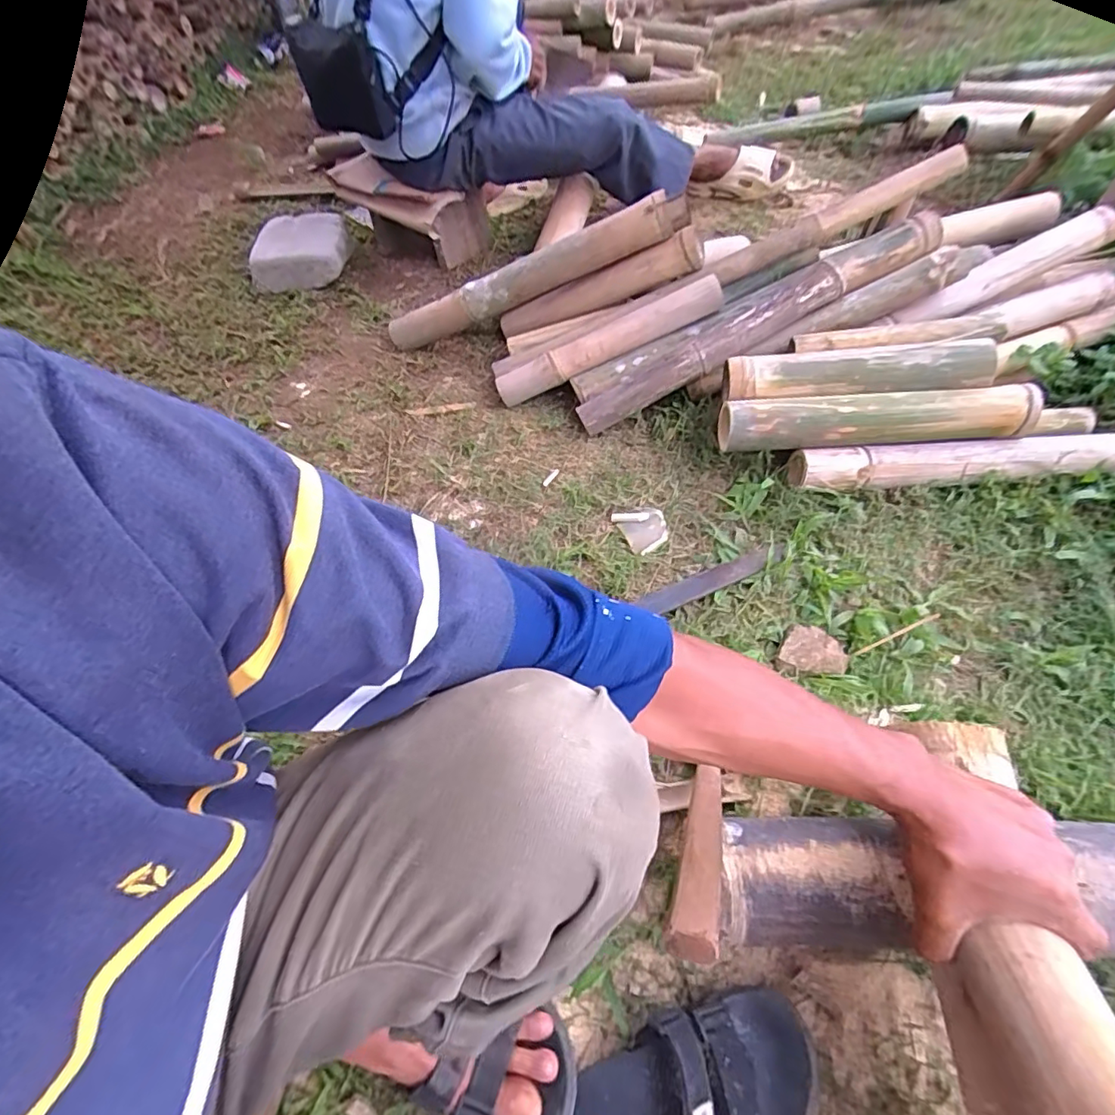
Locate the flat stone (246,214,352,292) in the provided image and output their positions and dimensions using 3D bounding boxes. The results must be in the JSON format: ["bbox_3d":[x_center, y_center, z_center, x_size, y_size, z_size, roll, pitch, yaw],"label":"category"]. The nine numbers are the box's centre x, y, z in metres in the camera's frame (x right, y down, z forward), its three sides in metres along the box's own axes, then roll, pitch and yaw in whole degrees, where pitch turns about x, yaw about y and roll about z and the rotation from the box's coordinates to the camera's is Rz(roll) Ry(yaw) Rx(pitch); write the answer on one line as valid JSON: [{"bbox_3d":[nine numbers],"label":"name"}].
[{"bbox_3d":[-0.623,-0.749,1.328,0.236,0.078,0.214,-11,54,-2],"label":"flat stone"}]

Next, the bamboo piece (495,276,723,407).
[{"bbox_3d":[0.080,-0.381,0.960,0.409,0.053,0.083,-22,53,10],"label":"bamboo piece"}]

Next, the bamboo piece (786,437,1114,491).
[{"bbox_3d":[0.603,-0.133,0.787,0.515,0.059,0.065,-1,52,3],"label":"bamboo piece"}]

